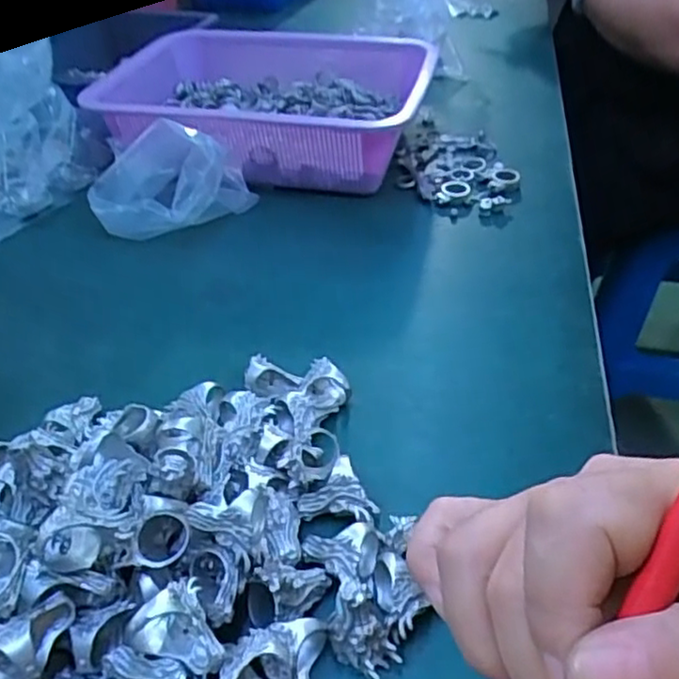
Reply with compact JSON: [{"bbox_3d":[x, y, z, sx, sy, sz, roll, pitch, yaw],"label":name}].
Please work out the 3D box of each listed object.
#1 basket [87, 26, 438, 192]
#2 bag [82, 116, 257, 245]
[{"bbox_3d":[-0.082,-0.215,0.608,0.302,0.100,0.215,12,42,17],"label":"basket"},{"bbox_3d":[-0.137,-0.126,0.541,0.130,0.082,0.053,-9,40,-8],"label":"bag"}]

